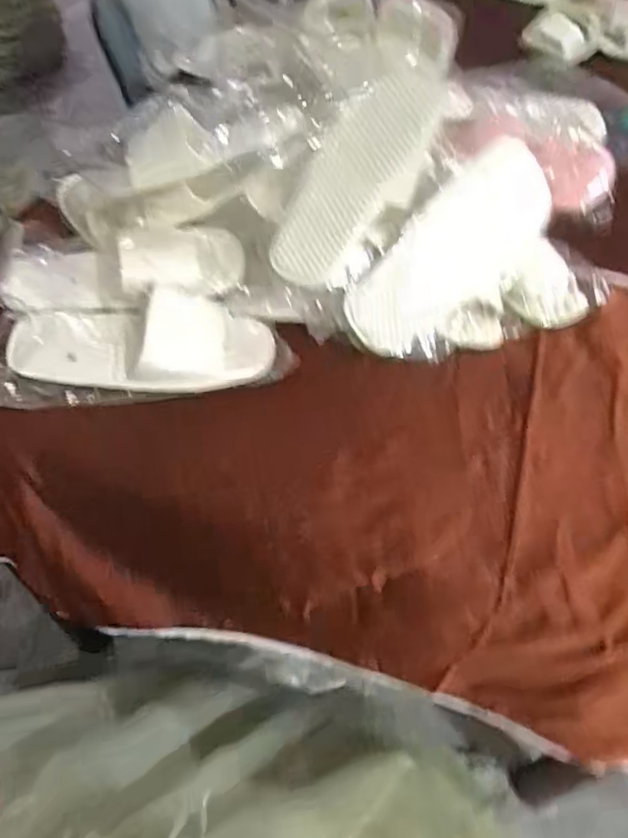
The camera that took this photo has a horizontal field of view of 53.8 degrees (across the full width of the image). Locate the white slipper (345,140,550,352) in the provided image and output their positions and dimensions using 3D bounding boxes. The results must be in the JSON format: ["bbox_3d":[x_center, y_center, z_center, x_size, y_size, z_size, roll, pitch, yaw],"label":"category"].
[{"bbox_3d":[0.142,-0.177,0.678,0.258,0.121,0.065,-42,27,-5],"label":"white slipper"}]

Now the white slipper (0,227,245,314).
[{"bbox_3d":[-0.215,-0.170,0.692,0.265,0.061,0.093,-5,51,-8],"label":"white slipper"}]

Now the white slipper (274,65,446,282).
[{"bbox_3d":[0.047,-0.263,0.664,0.101,0.034,0.263,34,91,28],"label":"white slipper"}]

